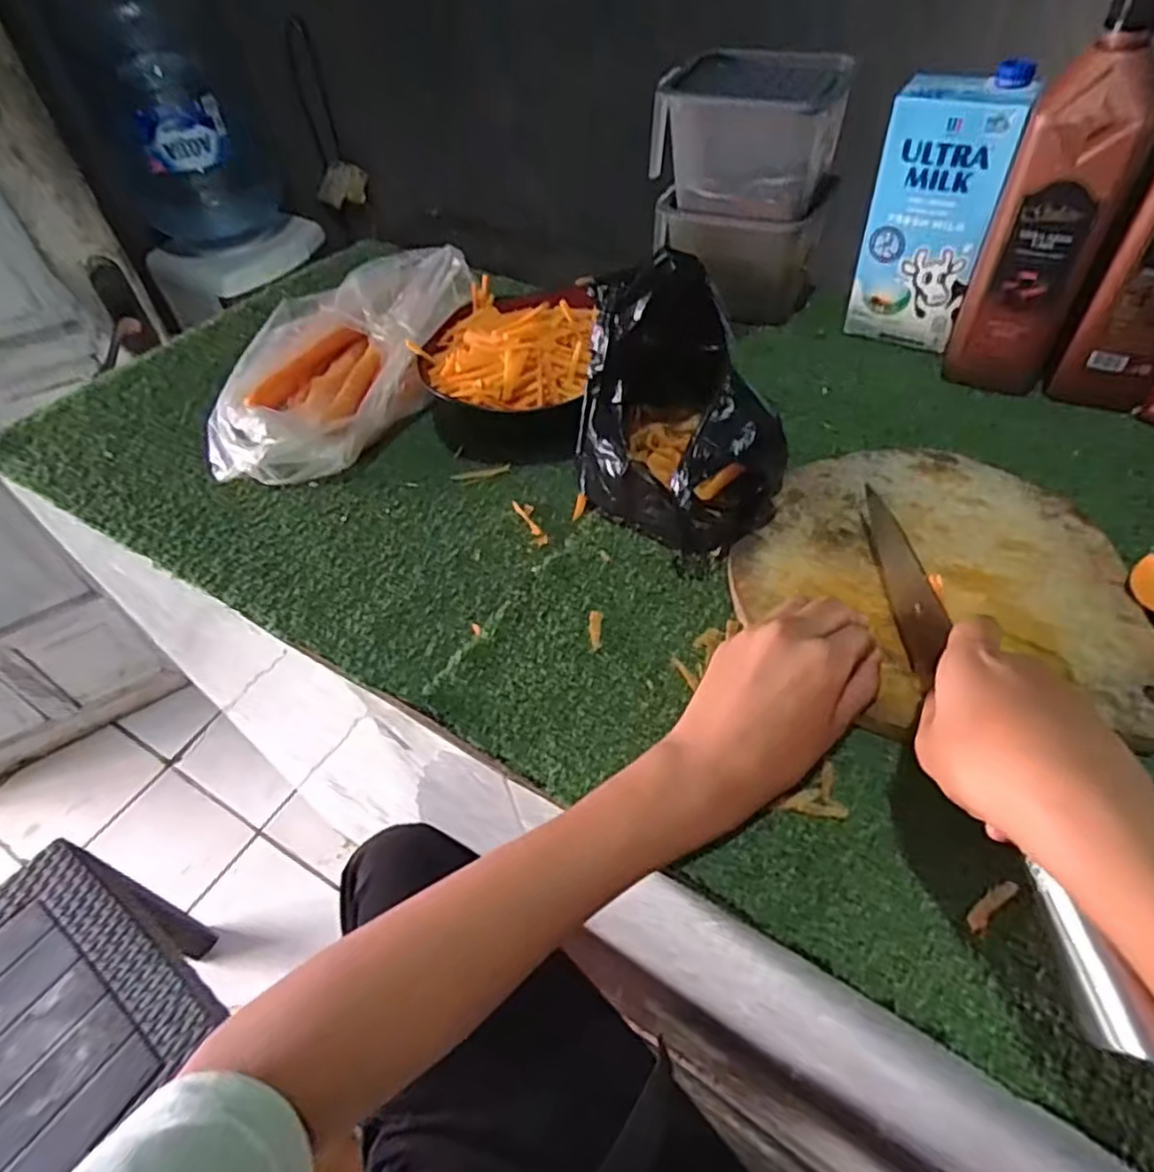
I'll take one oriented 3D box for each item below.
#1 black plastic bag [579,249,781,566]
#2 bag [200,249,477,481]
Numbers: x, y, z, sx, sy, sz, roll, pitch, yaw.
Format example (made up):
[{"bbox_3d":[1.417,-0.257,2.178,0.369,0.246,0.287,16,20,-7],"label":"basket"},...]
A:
[{"bbox_3d":[0.071,-0.115,0.474,0.106,0.161,0.147,-29,54,-18],"label":"black plastic bag"},{"bbox_3d":[-0.210,-0.196,0.616,0.143,0.081,0.266,23,56,22],"label":"bag"}]

